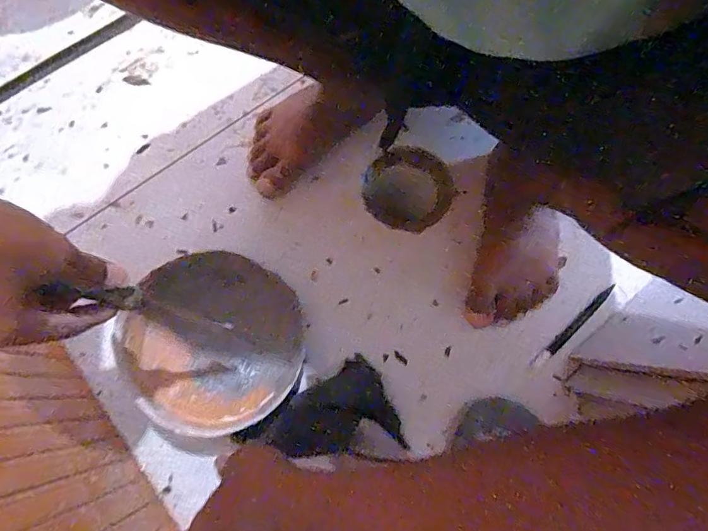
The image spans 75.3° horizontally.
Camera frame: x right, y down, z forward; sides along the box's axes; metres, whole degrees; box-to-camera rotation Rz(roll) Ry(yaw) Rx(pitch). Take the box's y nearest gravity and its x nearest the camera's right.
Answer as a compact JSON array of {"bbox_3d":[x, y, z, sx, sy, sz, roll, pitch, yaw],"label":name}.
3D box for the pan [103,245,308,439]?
[{"bbox_3d":[-0.158,0.082,0.516,0.195,0.044,0.192,0,75,0],"label":"pan"}]

